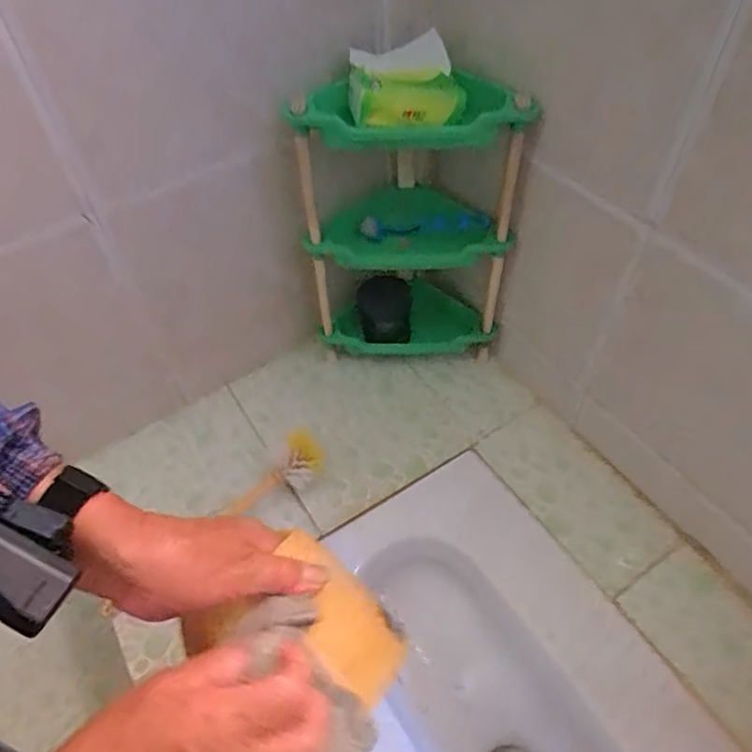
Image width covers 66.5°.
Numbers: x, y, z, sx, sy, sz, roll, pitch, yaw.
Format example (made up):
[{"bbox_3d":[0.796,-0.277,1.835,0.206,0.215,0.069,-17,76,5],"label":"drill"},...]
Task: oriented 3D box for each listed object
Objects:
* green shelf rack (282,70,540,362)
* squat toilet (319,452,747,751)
[{"bbox_3d":[0.056,-0.238,0.931,0.308,0.477,0.204,4,51,5],"label":"green shelf rack"},{"bbox_3d":[0.123,0.421,0.766,0.427,0.175,0.505,-27,55,-19],"label":"squat toilet"}]

